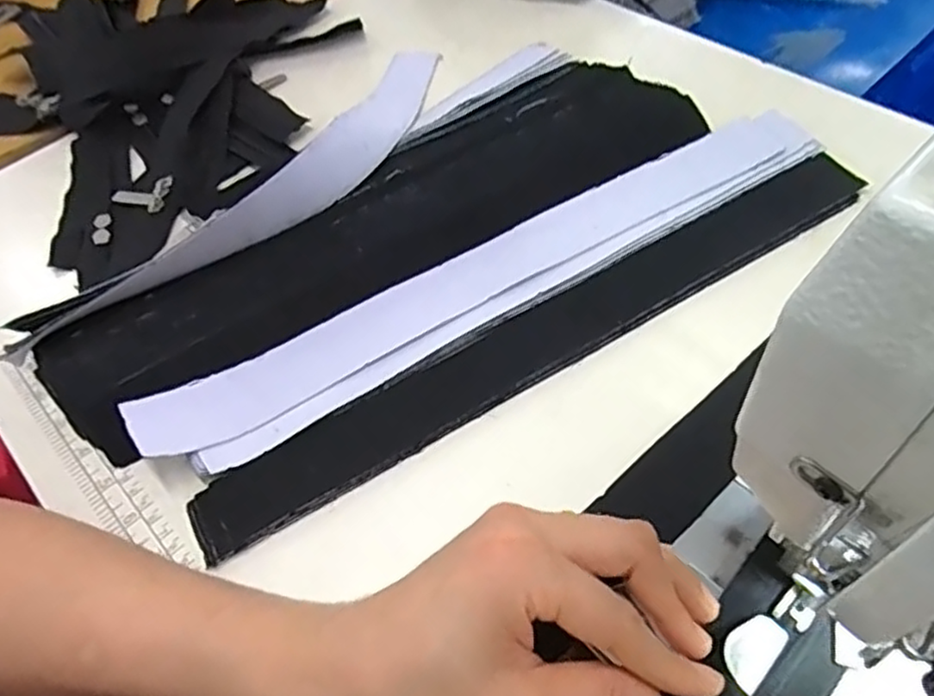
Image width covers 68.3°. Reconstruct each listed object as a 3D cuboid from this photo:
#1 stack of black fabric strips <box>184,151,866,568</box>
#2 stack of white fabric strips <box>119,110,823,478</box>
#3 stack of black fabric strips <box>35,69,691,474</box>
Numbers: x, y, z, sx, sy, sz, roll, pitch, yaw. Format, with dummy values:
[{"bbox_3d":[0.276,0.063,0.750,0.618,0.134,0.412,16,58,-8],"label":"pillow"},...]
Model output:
[{"bbox_3d":[0.048,-0.011,0.360,0.396,0.022,0.041,-28,55,-14],"label":"stack of black fabric strips"},{"bbox_3d":[0.025,-0.043,0.381,0.409,0.018,0.056,-28,55,-17],"label":"stack of white fabric strips"},{"bbox_3d":[-0.041,-0.076,0.409,0.406,0.020,0.107,-31,56,-19],"label":"stack of black fabric strips"}]

